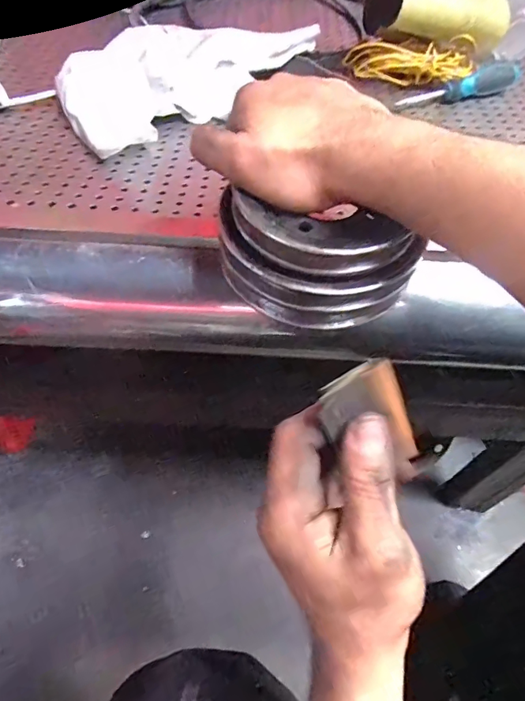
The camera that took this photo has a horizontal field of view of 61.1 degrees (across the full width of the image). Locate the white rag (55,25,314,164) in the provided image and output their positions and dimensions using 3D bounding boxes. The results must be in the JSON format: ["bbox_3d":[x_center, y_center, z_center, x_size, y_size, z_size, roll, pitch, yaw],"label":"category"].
[{"bbox_3d":[-0.065,-0.298,0.468,0.298,0.056,0.118,-35,62,-25],"label":"white rag"}]

